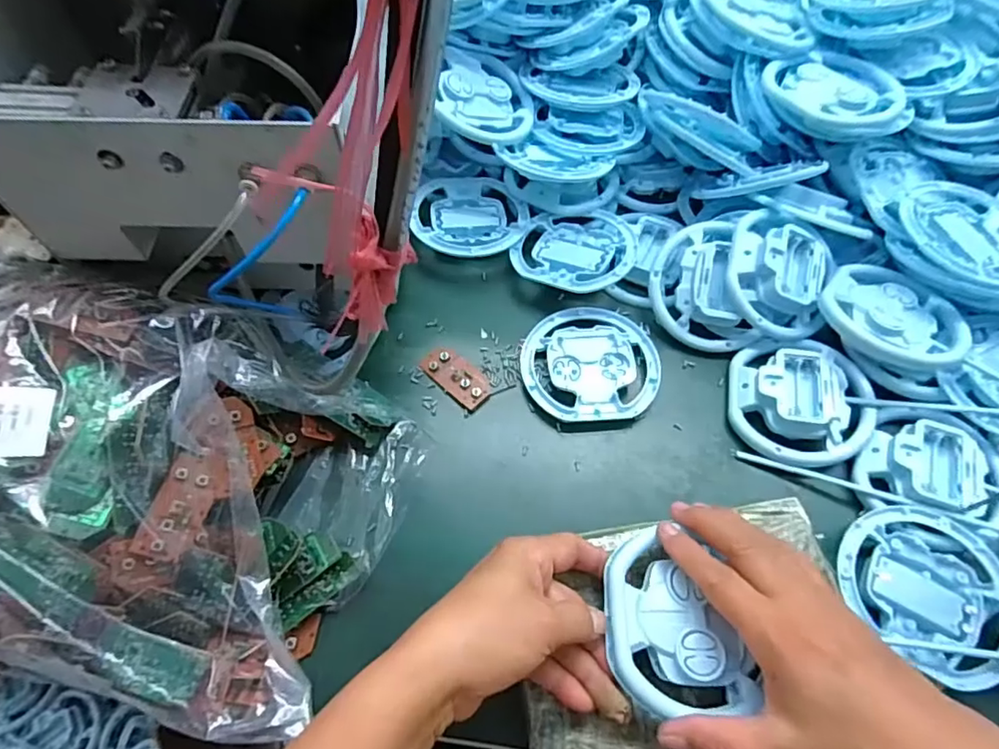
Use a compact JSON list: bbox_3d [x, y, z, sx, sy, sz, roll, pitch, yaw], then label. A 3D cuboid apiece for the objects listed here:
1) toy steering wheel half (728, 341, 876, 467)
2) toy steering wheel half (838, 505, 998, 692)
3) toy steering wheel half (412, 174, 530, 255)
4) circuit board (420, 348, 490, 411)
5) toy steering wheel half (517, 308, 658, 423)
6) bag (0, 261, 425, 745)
[{"bbox_3d":[0.224,0.018,0.424,0.096,0.032,0.100,0,62,0],"label":"toy steering wheel half"},{"bbox_3d":[0.273,0.134,0.364,0.092,0.018,0.105,-38,68,-18],"label":"toy steering wheel half"},{"bbox_3d":[-0.026,-0.138,0.514,0.102,0.027,0.095,0,62,0],"label":"toy steering wheel half"},{"bbox_3d":[-0.033,0.001,0.446,0.058,0.007,0.029,41,69,19],"label":"circuit board"},{"bbox_3d":[0.071,-0.011,0.452,0.105,0.011,0.101,-3,62,-1],"label":"toy steering wheel half"},{"bbox_3d":[-0.248,0.062,0.346,0.344,0.121,0.224,9,62,5],"label":"bag"}]

